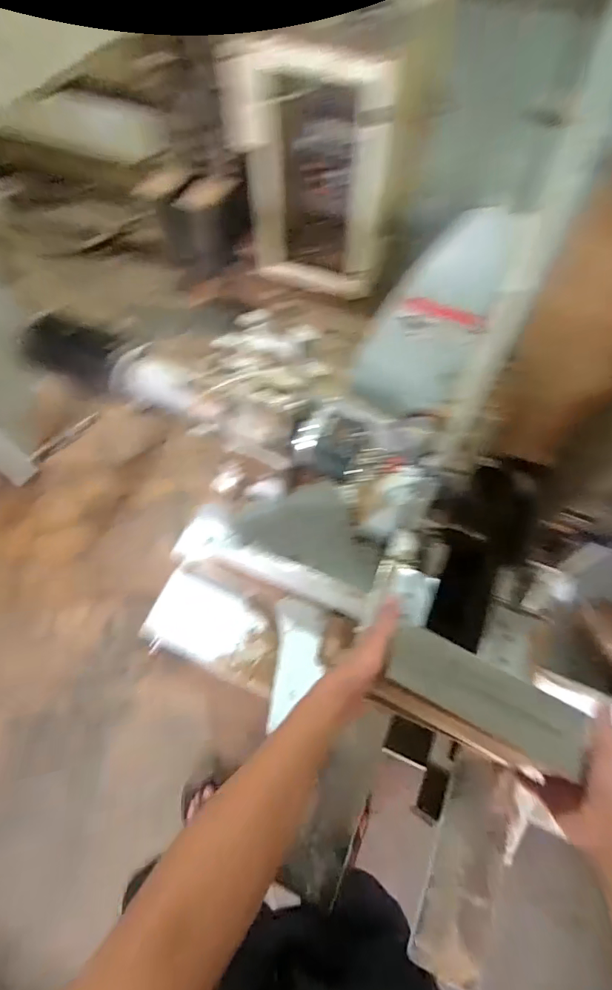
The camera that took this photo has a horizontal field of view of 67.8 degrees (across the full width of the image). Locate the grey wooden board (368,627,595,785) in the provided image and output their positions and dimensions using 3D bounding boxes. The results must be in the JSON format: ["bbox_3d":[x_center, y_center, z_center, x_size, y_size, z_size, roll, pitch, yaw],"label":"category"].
[{"bbox_3d":[0.188,0.223,0.489,0.204,0.027,0.086,22,65,13],"label":"grey wooden board"}]

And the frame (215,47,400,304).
[{"bbox_3d":[-0.018,-1.066,1.584,0.501,0.740,0.073,6,58,3],"label":"frame"}]

